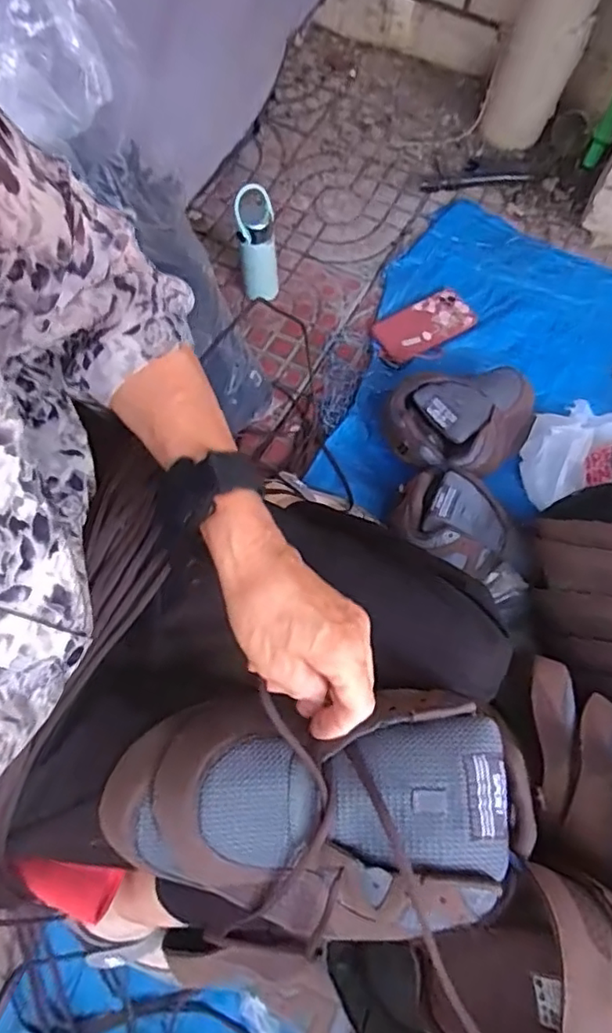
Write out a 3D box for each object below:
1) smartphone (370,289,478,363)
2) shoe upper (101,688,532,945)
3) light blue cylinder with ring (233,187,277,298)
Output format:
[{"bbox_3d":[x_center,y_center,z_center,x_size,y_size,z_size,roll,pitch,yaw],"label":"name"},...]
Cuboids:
[{"bbox_3d":[0.184,-0.296,0.928,0.163,0.010,0.079,-29,76,-16],"label":"smartphone"},{"bbox_3d":[0.011,0.162,0.337,0.243,0.058,0.117,1,68,-2],"label":"shoe upper"},{"bbox_3d":[-0.068,-0.388,0.873,0.057,0.168,0.041,-13,42,-8],"label":"light blue cylinder with ring"}]

